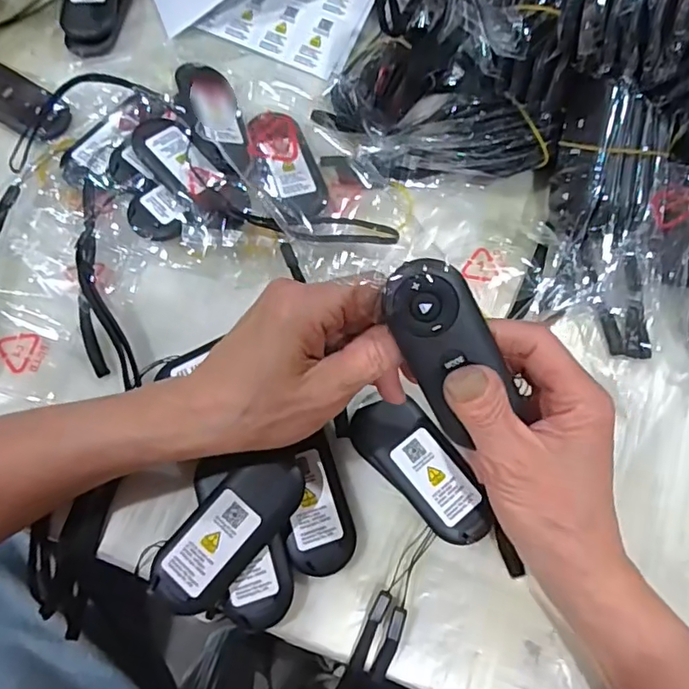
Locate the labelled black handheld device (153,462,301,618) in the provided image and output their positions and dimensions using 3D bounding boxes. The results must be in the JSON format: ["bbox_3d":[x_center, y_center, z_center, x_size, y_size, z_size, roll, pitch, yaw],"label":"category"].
[{"bbox_3d":[-0.061,0.098,0.297,0.040,0.017,0.089,39,71,11],"label":"labelled black handheld device"}]

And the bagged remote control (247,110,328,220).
[{"bbox_3d":[-0.041,-0.125,0.391,0.044,0.017,0.091,-15,70,-9],"label":"bagged remote control"}]

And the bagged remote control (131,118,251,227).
[{"bbox_3d":[-0.099,-0.112,0.366,0.032,0.012,0.093,-42,77,-17],"label":"bagged remote control"}]

